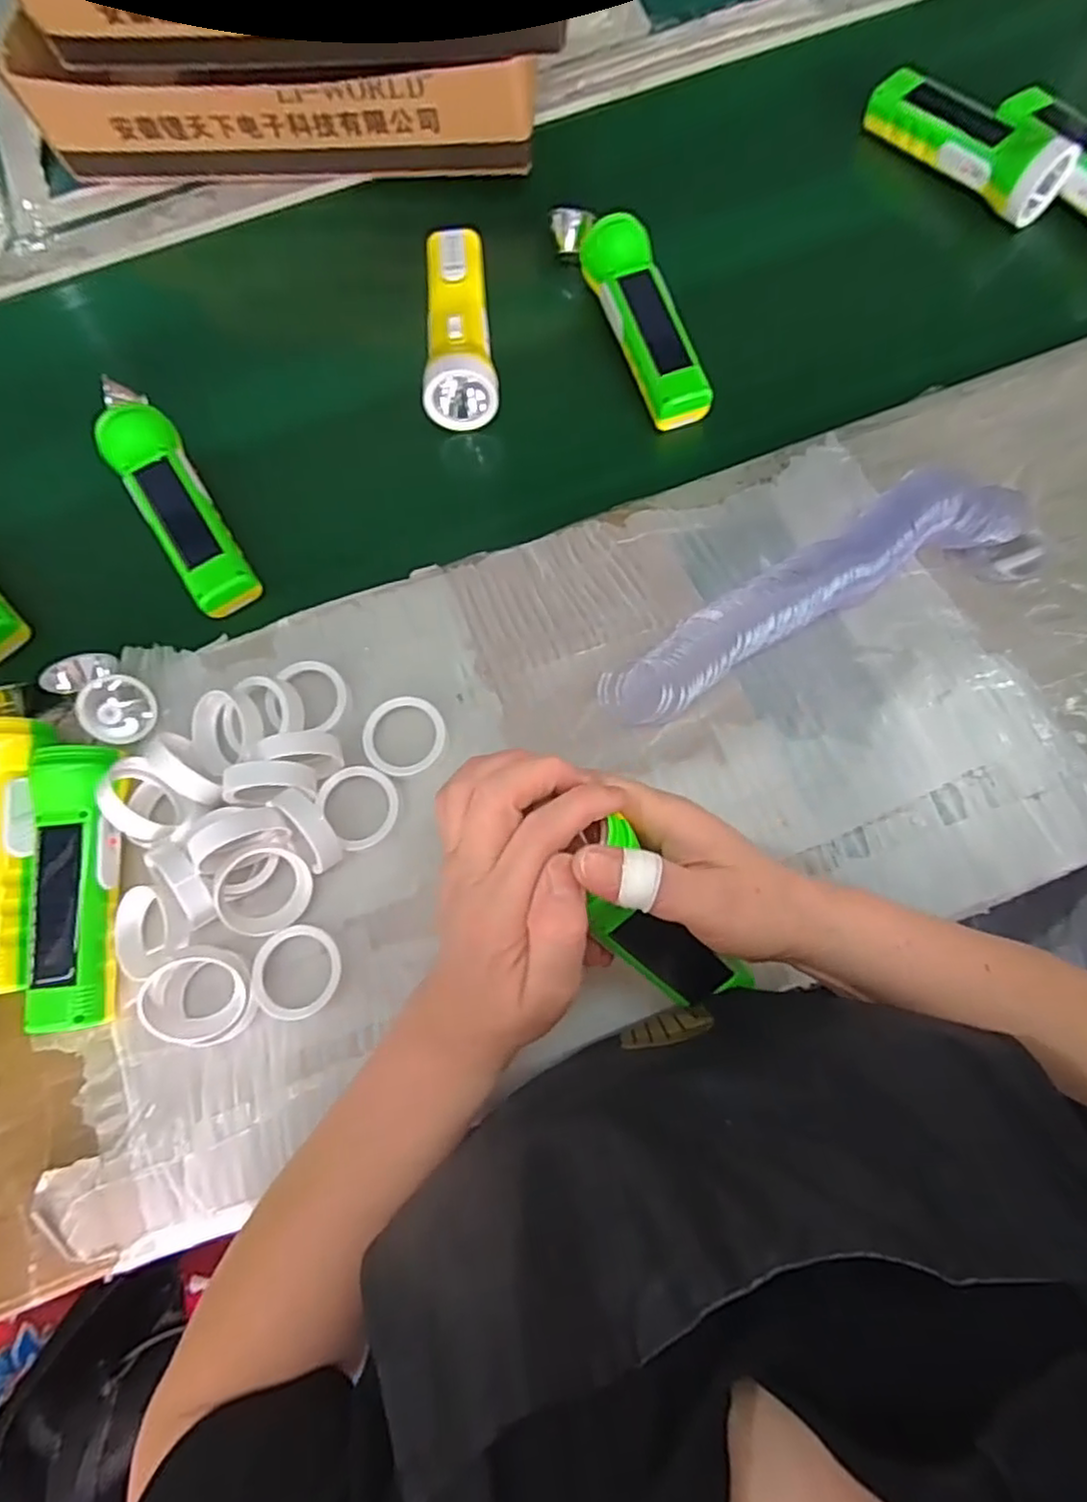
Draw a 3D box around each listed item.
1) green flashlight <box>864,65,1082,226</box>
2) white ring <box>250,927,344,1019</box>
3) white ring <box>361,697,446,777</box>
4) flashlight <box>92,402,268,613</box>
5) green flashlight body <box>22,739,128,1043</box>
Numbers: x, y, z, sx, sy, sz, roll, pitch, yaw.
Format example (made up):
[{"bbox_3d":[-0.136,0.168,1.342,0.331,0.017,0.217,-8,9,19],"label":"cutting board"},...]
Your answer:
[{"bbox_3d":[0.322,-0.470,0.516,0.042,0.047,0.160,-43,77,-9],"label":"green flashlight"},{"bbox_3d":[-0.149,0.134,0.412,0.052,0.015,0.053,-1,74,2],"label":"white ring"},{"bbox_3d":[-0.092,-0.008,0.447,0.052,0.022,0.050,-1,74,2],"label":"white ring"},{"bbox_3d":[-0.263,-0.174,0.487,0.048,0.041,0.164,-29,75,-6],"label":"flashlight"},{"bbox_3d":[-0.284,0.080,0.413,0.052,0.036,0.170,-5,74,1],"label":"green flashlight body"}]

